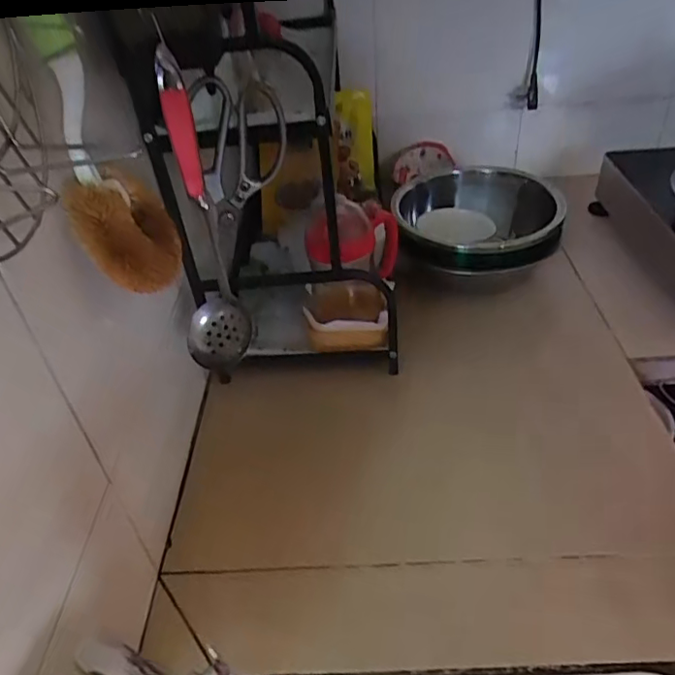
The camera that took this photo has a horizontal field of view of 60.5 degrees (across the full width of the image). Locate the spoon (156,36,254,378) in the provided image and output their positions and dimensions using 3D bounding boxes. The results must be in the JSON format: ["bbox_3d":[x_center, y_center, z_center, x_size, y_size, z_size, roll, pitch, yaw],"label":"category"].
[{"bbox_3d":[-0.119,-0.089,0.486,0.056,0.265,0.043,-14,40,-12],"label":"spoon"}]

